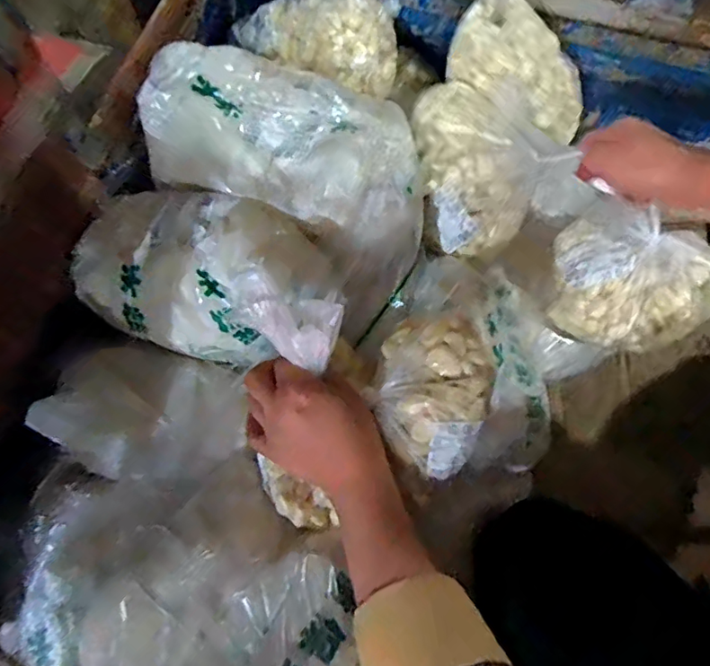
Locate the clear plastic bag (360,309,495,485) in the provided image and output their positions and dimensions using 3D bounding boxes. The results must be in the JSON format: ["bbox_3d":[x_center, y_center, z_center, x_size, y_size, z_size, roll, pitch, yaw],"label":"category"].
[{"bbox_3d":[0.062,0.044,0.449,0.093,0.043,0.130,19,69,7],"label":"clear plastic bag"}]

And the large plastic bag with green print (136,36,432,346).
[{"bbox_3d":[-0.047,-0.170,0.523,0.285,0.113,0.203,38,72,13],"label":"large plastic bag with green print"}]

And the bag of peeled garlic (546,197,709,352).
[{"bbox_3d":[0.297,-0.054,0.563,0.170,0.097,0.119,24,70,9],"label":"bag of peeled garlic"}]

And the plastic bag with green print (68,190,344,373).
[{"bbox_3d":[-0.128,-0.058,0.471,0.254,0.107,0.124,15,69,5],"label":"plastic bag with green print"}]

